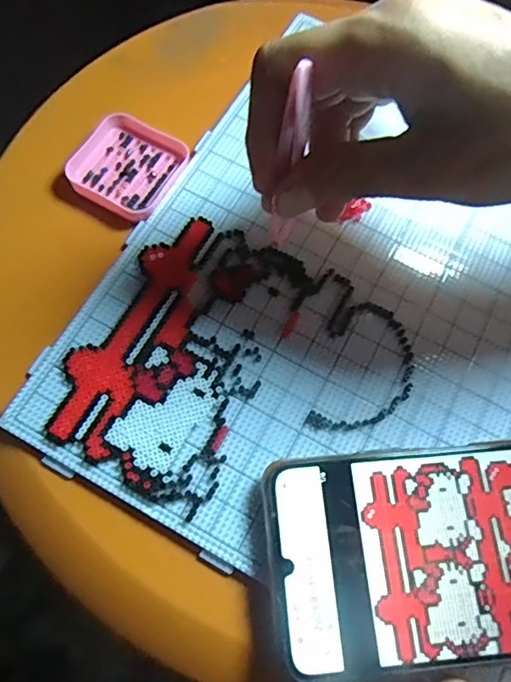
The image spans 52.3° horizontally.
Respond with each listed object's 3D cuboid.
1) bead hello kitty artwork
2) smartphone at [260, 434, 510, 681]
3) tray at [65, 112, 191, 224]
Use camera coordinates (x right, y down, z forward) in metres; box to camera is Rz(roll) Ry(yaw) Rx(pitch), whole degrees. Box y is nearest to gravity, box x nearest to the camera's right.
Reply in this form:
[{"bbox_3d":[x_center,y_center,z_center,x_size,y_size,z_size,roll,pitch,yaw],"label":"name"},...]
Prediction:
[{"bbox_3d":[-0.006,0.014,0.231,0.128,0.005,0.123,27,71,8],"label":"bead hello kitty artwork"},{"bbox_3d":[0.090,0.080,0.206,0.168,0.014,0.082,-5,70,-4],"label":"smartphone"},{"bbox_3d":[-0.066,-0.089,0.266,0.048,0.010,0.050,27,71,8],"label":"tray"}]

